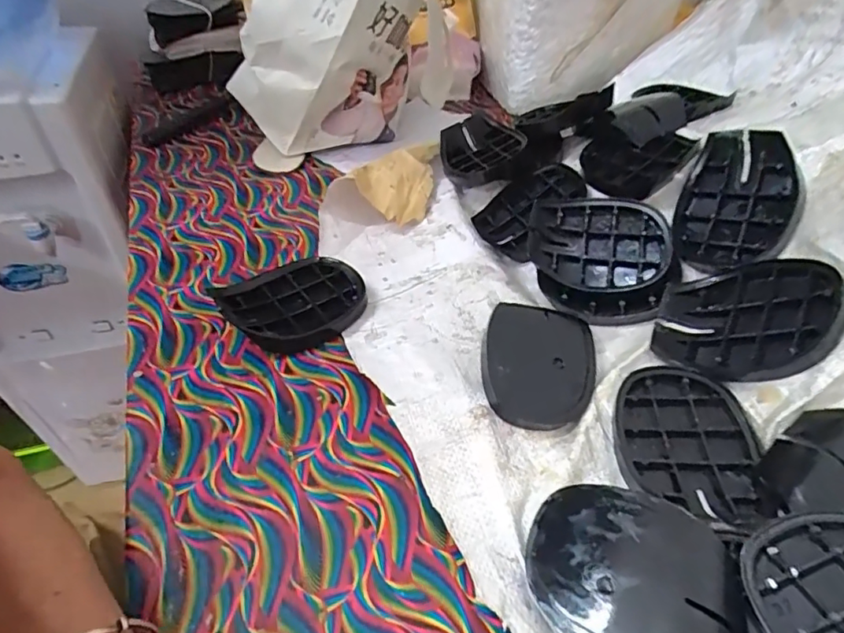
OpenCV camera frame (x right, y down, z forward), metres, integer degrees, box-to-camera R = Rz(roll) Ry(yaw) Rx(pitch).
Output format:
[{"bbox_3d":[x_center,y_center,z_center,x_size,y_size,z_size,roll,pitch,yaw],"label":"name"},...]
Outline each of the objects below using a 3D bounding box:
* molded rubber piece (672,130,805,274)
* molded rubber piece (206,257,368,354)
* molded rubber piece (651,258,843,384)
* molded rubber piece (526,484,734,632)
[{"bbox_3d":[0.255,-0.094,0.434,0.089,0.014,0.124,23,82,48],"label":"molded rubber piece"},{"bbox_3d":[-0.108,-0.014,0.459,0.114,0.022,0.089,-29,53,-24],"label":"molded rubber piece"},{"bbox_3d":[0.232,0.002,0.382,0.019,0.118,0.087,29,60,-31],"label":"molded rubber piece"},{"bbox_3d":[0.118,0.148,0.301,0.113,0.039,0.090,17,49,16],"label":"molded rubber piece"}]

